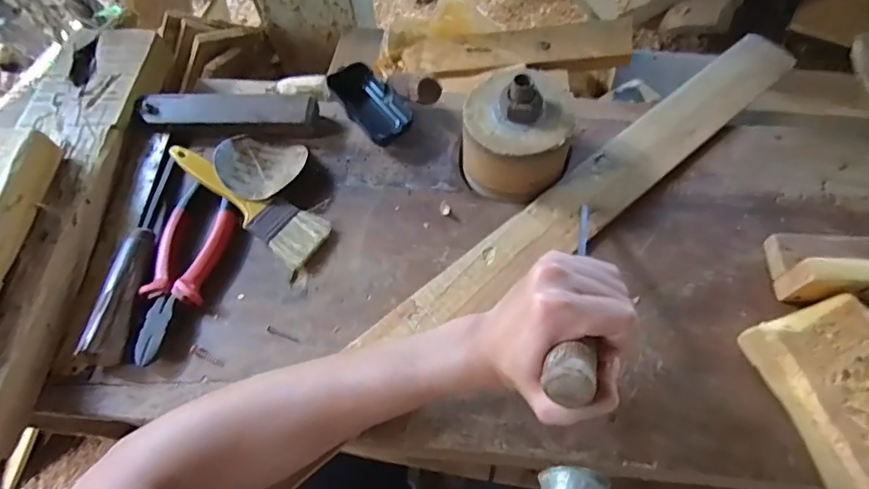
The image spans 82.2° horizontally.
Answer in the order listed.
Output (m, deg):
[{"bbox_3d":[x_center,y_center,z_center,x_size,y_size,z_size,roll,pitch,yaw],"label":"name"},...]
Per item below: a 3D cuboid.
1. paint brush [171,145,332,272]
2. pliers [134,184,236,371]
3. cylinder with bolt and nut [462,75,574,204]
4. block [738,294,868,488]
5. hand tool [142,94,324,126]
[{"bbox_3d":[-0.180,-0.047,0.484,0.174,0.029,0.052,35,69,16],"label":"paint brush"},{"bbox_3d":[-0.233,0.021,0.459,0.062,0.015,0.176,7,64,4],"label":"pliers"},{"bbox_3d":[0.077,-0.103,0.467,0.102,0.096,0.093,5,64,3],"label":"cylinder with bolt and nut"},{"bbox_3d":[0.308,0.108,0.365,0.099,0.032,0.132,-20,65,-9],"label":"block"},{"bbox_3d":[-0.218,-0.143,0.524,0.183,0.021,0.039,4,64,3],"label":"hand tool"}]

